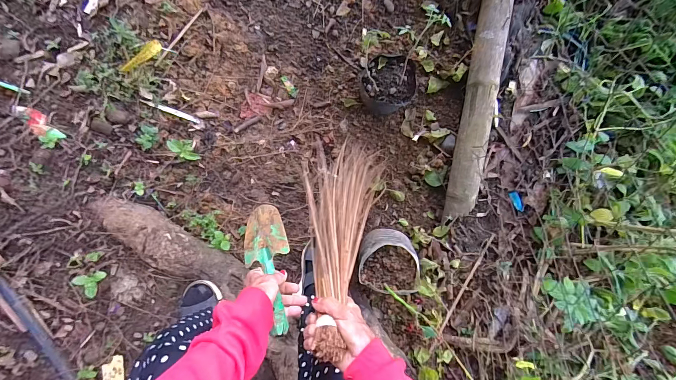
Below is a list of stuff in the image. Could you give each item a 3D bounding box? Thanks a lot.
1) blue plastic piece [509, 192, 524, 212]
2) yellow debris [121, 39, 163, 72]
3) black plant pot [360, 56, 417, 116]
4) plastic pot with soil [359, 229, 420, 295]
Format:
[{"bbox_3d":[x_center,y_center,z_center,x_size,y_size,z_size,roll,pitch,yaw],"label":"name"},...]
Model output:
[{"bbox_3d":[0.590,0.038,1.054,0.028,0.005,0.071,-26,87,0],"label":"blue plastic piece"},{"bbox_3d":[-0.474,-0.326,0.777,0.027,0.015,0.114,38,64,-9],"label":"yellow debris"},{"bbox_3d":[0.137,-0.291,0.894,0.141,0.123,0.146,-1,99,-4],"label":"black plant pot"},{"bbox_3d":[0.137,0.200,0.920,0.156,0.138,0.142,-1,99,-4],"label":"plastic pot with soil"}]

